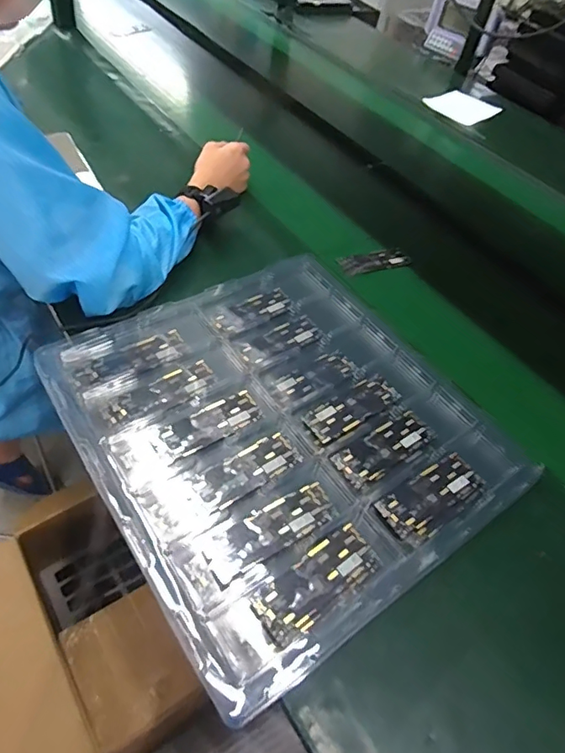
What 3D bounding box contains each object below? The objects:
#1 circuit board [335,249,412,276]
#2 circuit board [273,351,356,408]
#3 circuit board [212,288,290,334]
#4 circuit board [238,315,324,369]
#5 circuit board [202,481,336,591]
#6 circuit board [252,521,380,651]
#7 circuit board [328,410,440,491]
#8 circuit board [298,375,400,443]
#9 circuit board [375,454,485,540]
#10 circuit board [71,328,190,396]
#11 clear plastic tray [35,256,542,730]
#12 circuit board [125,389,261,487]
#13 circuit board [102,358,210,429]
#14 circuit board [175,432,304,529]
[{"bbox_3d":[0.152,-0.188,0.827,0.123,0.009,0.044,-16,55,-16],"label":"circuit board"},{"bbox_3d":[0.040,0.001,0.632,0.110,0.004,0.045,-28,59,-24],"label":"circuit board"},{"bbox_3d":[-0.042,-0.091,0.691,0.114,0.009,0.042,-30,60,-25],"label":"circuit board"},{"bbox_3d":[-0.003,-0.047,0.665,0.112,0.006,0.047,-25,58,-22],"label":"circuit board"},{"bbox_3d":[-0.011,0.150,0.497,0.135,0.004,0.047,-24,58,-22],"label":"circuit board"},{"bbox_3d":[0.034,0.191,0.471,0.123,0.004,0.051,-30,60,-25],"label":"circuit board"},{"bbox_3d":[0.116,0.082,0.572,0.121,0.004,0.050,-28,59,-24],"label":"circuit board"},{"bbox_3d":[0.083,0.036,0.603,0.122,0.004,0.047,-28,59,-24],"label":"circuit board"},{"bbox_3d":[0.161,0.129,0.541,0.124,0.004,0.057,-28,59,-24],"label":"circuit board"},{"bbox_3d":[-0.185,-0.019,0.616,0.136,0.007,0.042,-25,58,-22],"label":"circuit board"},{"bbox_3d":[-0.002,0.048,0.577,0.399,0.024,0.442,-28,59,-24],"label":"clear plastic tray"},{"bbox_3d":[-0.096,0.062,0.559,0.153,0.004,0.048,-28,59,-24],"label":"circuit board"},{"bbox_3d":[-0.142,0.020,0.591,0.132,0.006,0.046,-27,58,-23],"label":"circuit board"},{"bbox_3d":[-0.044,0.105,0.530,0.136,0.004,0.047,-30,60,-25],"label":"circuit board"}]

